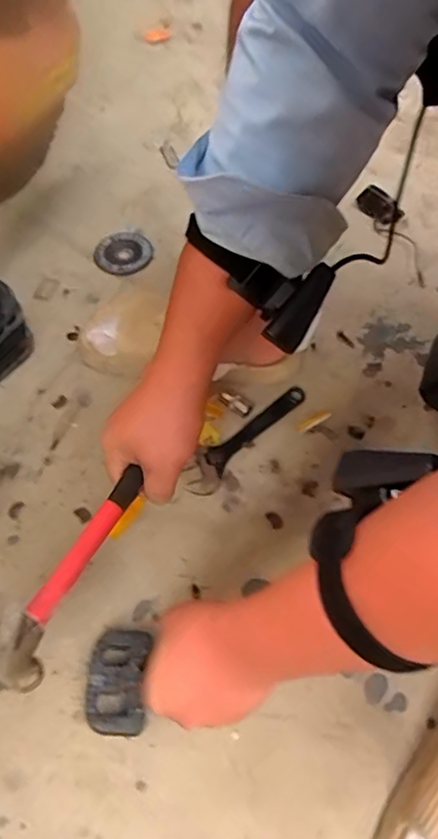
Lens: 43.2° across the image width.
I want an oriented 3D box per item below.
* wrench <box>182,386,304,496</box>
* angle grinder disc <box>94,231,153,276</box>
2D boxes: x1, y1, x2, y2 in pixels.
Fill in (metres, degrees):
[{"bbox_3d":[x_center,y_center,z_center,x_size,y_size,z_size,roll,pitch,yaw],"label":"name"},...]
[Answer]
[{"bbox_3d":[0.033,0.015,0.670,0.041,0.024,0.202,36,63,19],"label":"wrench"},{"bbox_3d":[-0.149,-0.255,0.846,0.086,0.011,0.096,-32,61,-19],"label":"angle grinder disc"}]

